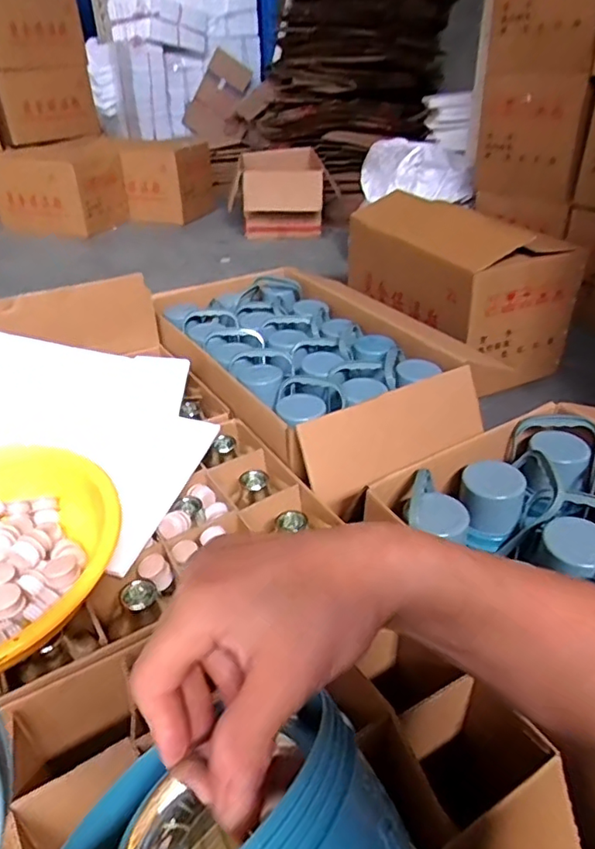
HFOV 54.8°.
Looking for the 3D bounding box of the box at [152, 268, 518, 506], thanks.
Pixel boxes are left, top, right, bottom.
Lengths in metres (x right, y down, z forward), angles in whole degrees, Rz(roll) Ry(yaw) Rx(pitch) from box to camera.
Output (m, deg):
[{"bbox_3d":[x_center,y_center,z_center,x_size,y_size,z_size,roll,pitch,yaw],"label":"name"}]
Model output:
[{"bbox_3d":[0.010,-0.108,1.284,0.459,0.255,0.716,-20,38,-25],"label":"box"}]

